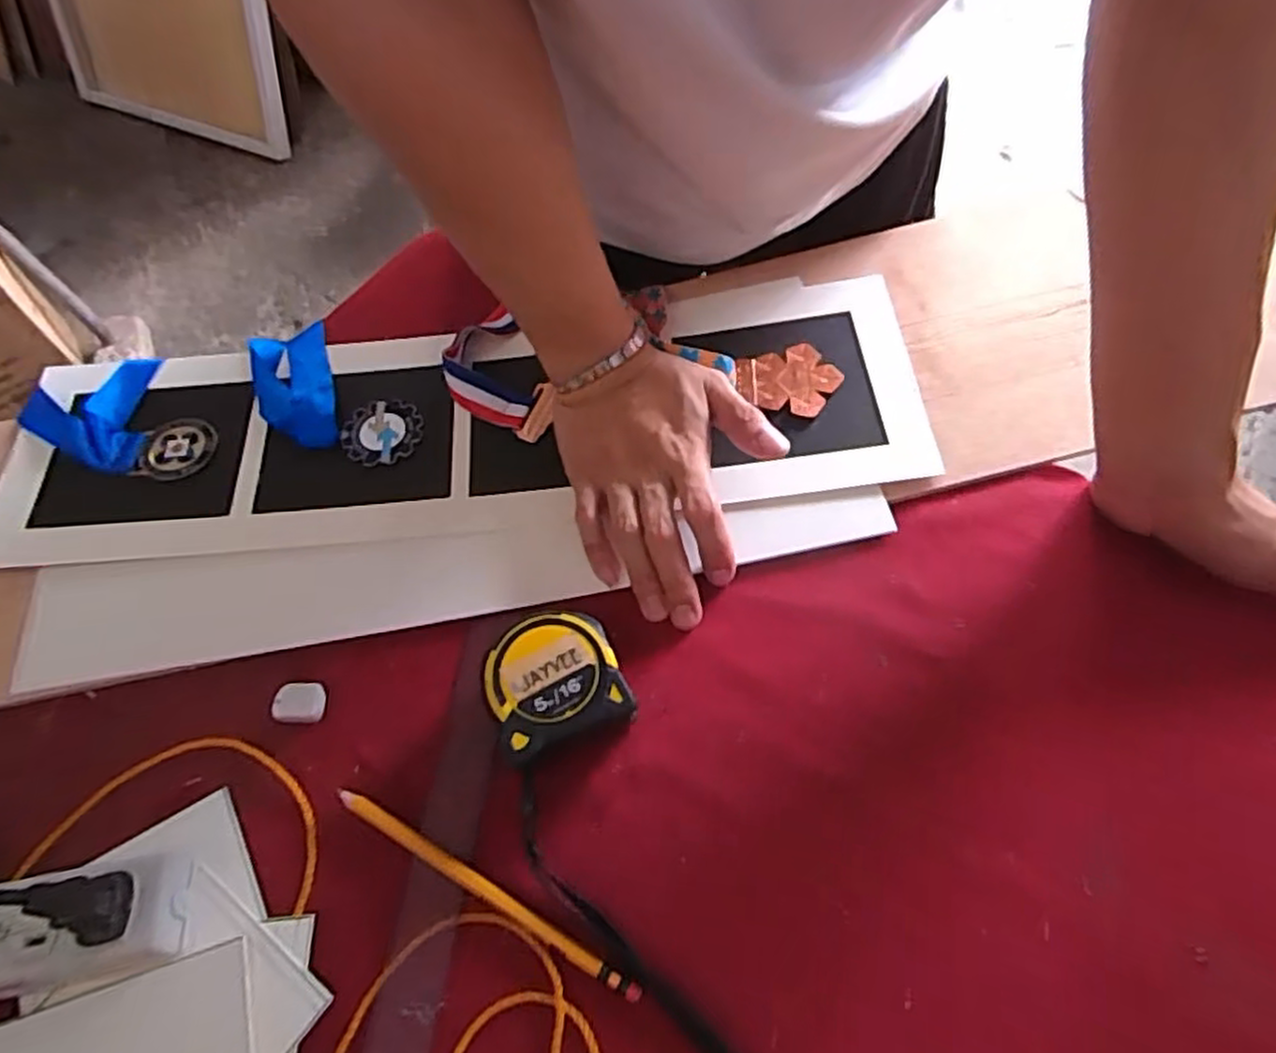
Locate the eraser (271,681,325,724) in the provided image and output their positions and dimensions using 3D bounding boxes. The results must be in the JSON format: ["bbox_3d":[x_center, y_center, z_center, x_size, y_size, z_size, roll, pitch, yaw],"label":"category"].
[{"bbox_3d":[-0.177,0.091,0.393,0.024,0.007,0.021,0,63,4],"label":"eraser"}]

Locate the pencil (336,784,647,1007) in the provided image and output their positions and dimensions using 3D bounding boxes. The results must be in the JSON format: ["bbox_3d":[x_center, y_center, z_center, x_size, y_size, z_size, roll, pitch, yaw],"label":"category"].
[{"bbox_3d":[-0.072,0.164,0.342,0.164,0.005,0.008,26,68,16],"label":"pencil"}]

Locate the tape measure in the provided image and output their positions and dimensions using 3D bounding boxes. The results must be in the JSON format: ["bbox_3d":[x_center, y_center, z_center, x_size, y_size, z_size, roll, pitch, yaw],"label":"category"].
[{"bbox_3d":[-0.041,0.078,0.374,0.062,0.034,0.061,-23,64,-8],"label":"tape measure"}]

